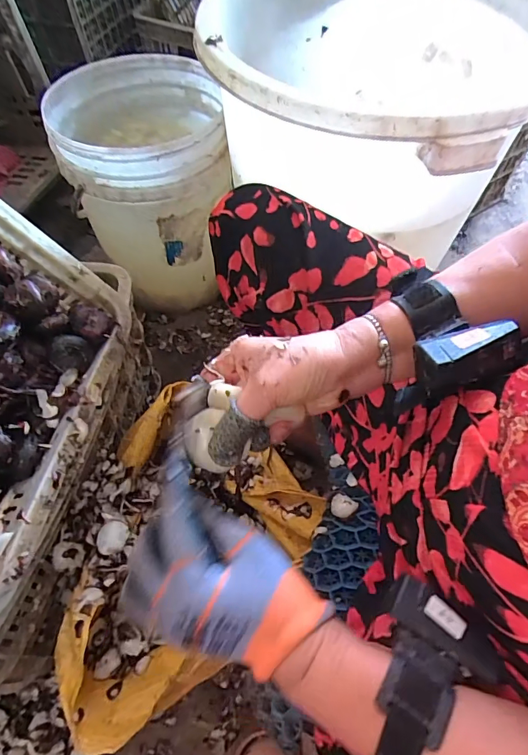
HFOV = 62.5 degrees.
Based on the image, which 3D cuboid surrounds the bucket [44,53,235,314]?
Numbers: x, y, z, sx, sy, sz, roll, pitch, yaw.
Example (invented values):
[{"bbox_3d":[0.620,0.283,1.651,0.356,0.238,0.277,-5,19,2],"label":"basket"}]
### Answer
[{"bbox_3d":[-0.209,-0.345,0.838,0.274,0.353,0.299,-9,59,-6],"label":"bucket"}]

